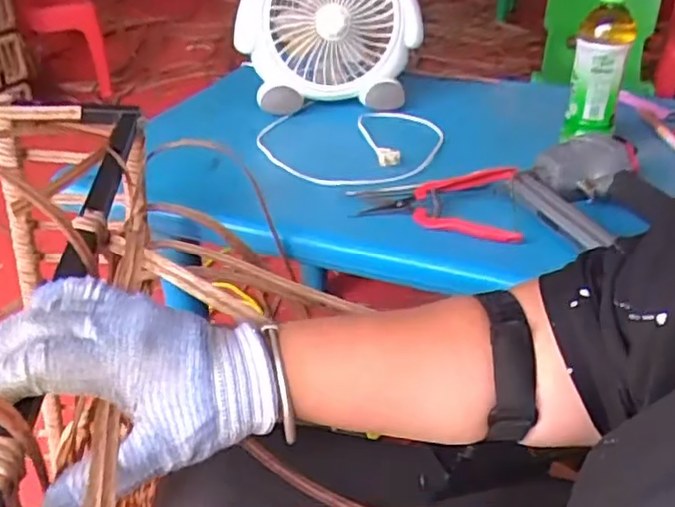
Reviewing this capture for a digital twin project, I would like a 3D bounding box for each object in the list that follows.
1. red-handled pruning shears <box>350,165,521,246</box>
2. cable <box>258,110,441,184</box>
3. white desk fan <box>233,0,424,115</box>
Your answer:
[{"bbox_3d":[0.108,-0.056,0.706,0.170,0.035,0.093,4,33,4],"label":"red-handled pruning shears"},{"bbox_3d":[0.026,-0.144,0.873,0.252,0.026,0.226,-4,33,-8],"label":"cable"},{"bbox_3d":[-0.019,-0.358,0.961,0.255,0.268,0.135,-9,34,-15],"label":"white desk fan"}]

